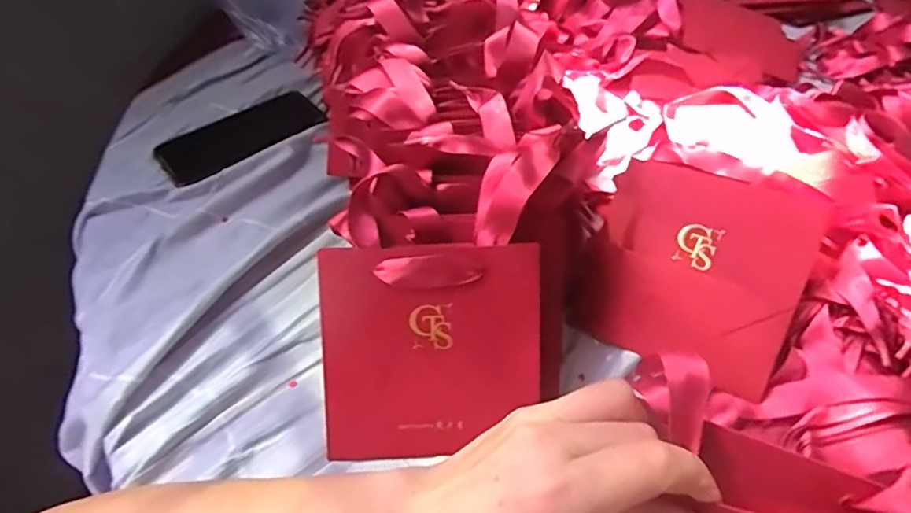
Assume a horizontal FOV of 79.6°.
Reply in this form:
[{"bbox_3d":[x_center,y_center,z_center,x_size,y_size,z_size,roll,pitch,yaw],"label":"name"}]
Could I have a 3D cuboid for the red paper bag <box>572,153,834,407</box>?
[{"bbox_3d":[0.169,0.007,0.395,0.141,0.014,0.144,21,92,31],"label":"red paper bag"}]

